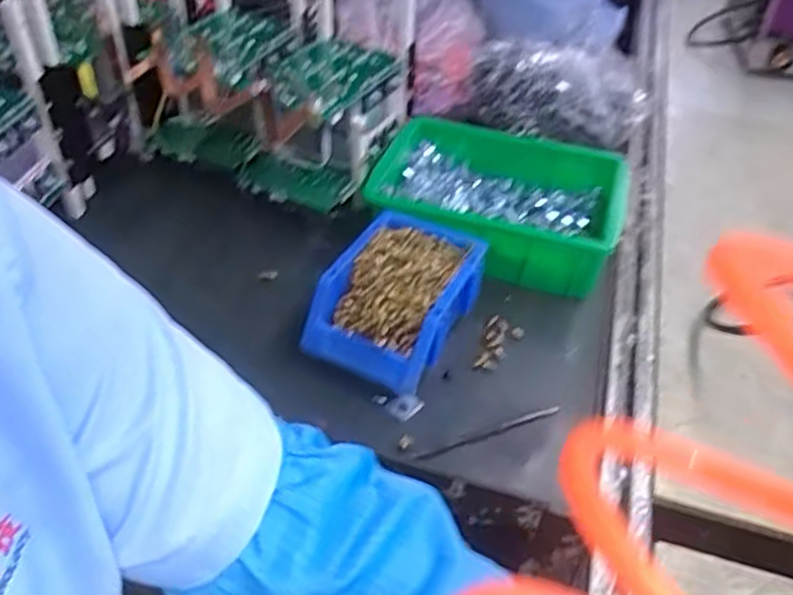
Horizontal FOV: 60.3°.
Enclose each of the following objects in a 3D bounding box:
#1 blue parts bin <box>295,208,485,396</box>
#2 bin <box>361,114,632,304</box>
[{"bbox_3d":[-0.001,0.005,0.588,0.108,0.073,0.148,20,44,19],"label":"blue parts bin"},{"bbox_3d":[0.101,-0.092,0.715,0.251,0.074,0.197,14,42,12],"label":"bin"}]

